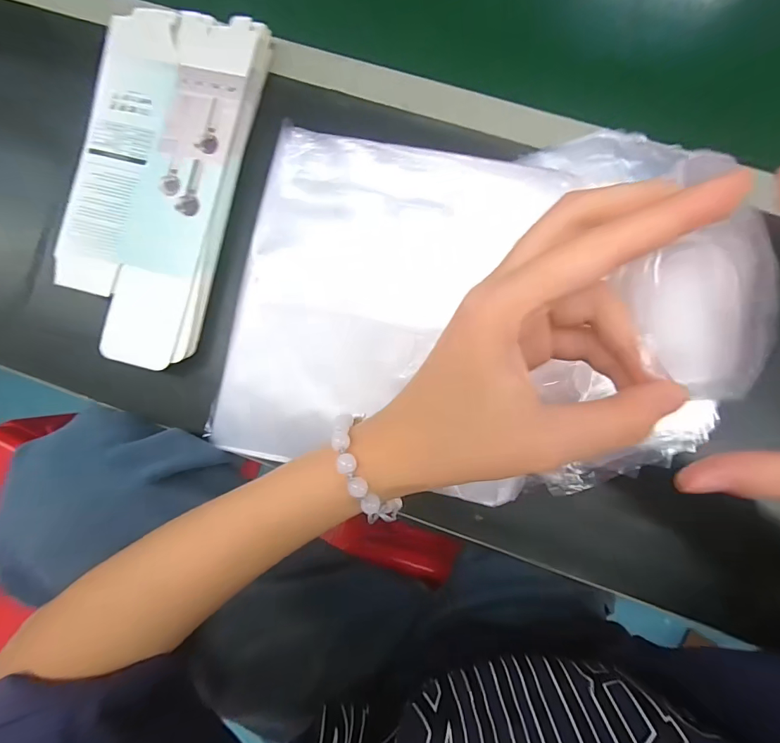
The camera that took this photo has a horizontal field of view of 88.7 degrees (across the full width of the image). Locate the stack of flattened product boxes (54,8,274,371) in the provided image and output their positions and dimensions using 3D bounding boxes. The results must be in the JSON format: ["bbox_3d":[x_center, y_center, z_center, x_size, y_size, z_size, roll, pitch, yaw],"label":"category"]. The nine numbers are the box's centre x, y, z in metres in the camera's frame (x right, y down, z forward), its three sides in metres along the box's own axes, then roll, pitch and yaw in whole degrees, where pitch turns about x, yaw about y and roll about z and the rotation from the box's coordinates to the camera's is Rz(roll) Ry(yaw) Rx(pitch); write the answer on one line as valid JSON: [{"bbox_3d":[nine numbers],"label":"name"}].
[{"bbox_3d":[-0.182,-0.146,0.312,0.118,0.022,0.270,12,85,4],"label":"stack of flattened product boxes"}]

